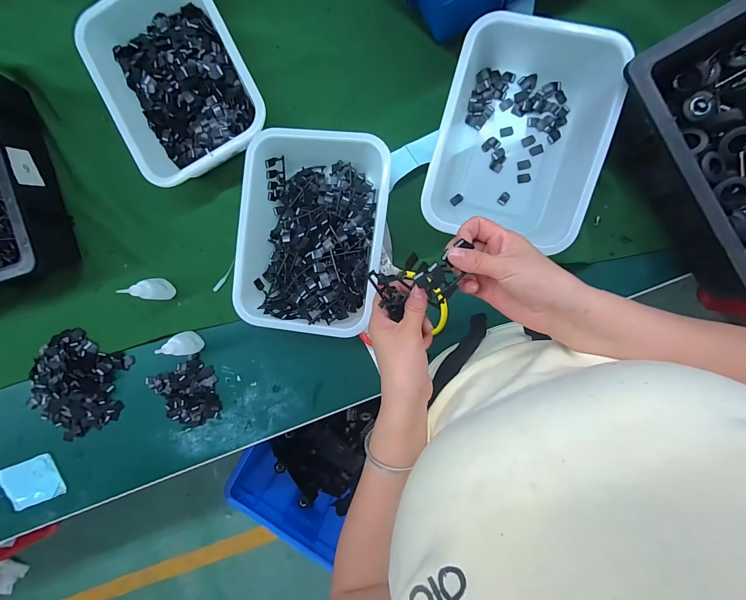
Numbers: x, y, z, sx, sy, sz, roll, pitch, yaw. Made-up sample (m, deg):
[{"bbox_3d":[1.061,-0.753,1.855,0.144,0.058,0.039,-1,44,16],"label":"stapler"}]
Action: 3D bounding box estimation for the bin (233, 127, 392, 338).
[{"bbox_3d":[-0.078,-0.088,0.456,0.183,0.066,0.249,8,96,4],"label":"bin"}]

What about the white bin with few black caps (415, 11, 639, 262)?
[{"bbox_3d":[0.178,-0.191,0.424,0.192,0.066,0.245,16,97,3],"label":"white bin with few black caps"}]

